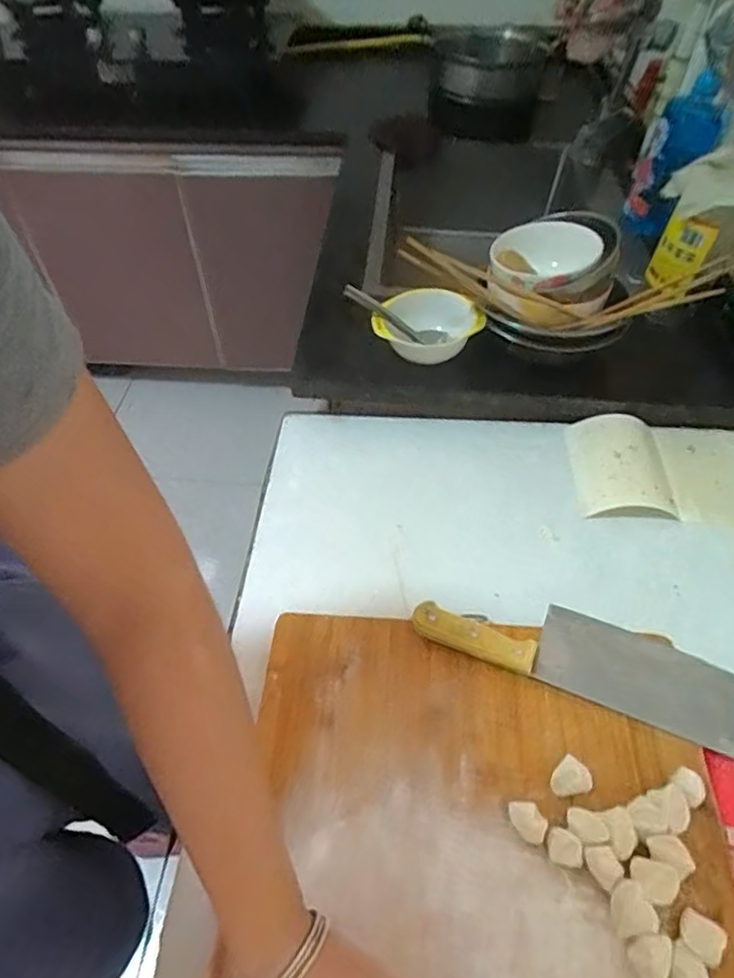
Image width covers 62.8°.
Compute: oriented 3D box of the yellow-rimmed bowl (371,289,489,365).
[{"bbox_3d":[0.079,-0.212,0.766,0.136,0.046,0.112,13,50,11],"label":"yellow-rimmed bowl"}]

